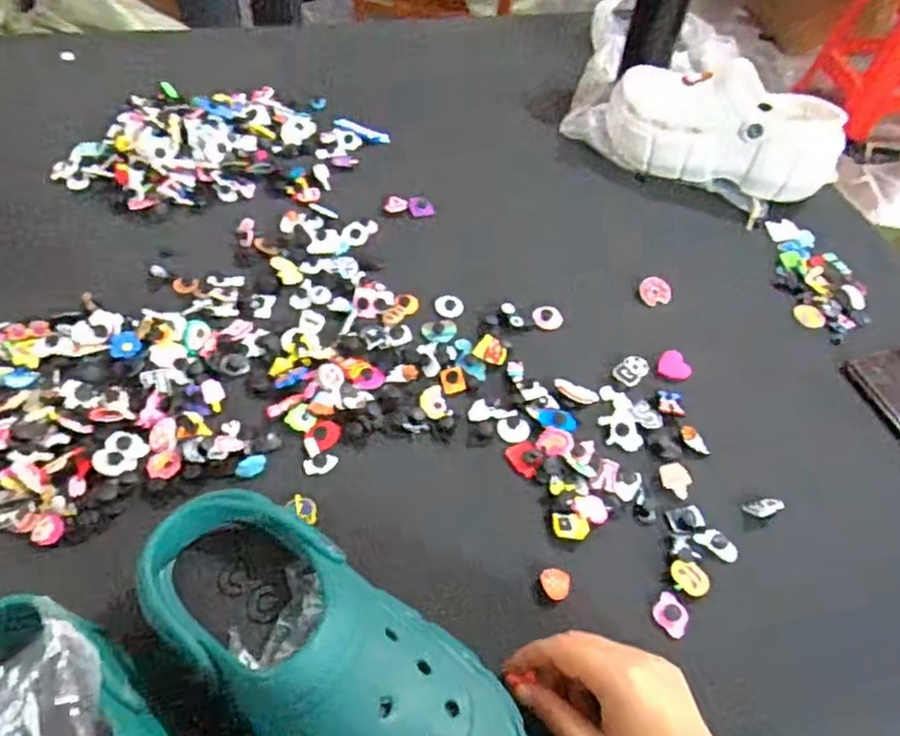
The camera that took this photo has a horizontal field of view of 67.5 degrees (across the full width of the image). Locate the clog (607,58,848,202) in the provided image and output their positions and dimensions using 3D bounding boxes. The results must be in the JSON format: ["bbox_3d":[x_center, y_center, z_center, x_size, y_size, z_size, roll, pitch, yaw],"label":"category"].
[{"bbox_3d":[0.302,-0.265,0.746,0.249,0.104,0.087,21,53,10],"label":"clog"}]

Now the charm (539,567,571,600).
[{"bbox_3d":[0.072,0.147,0.458,0.018,0.013,0.021,-15,56,-17],"label":"charm"}]

